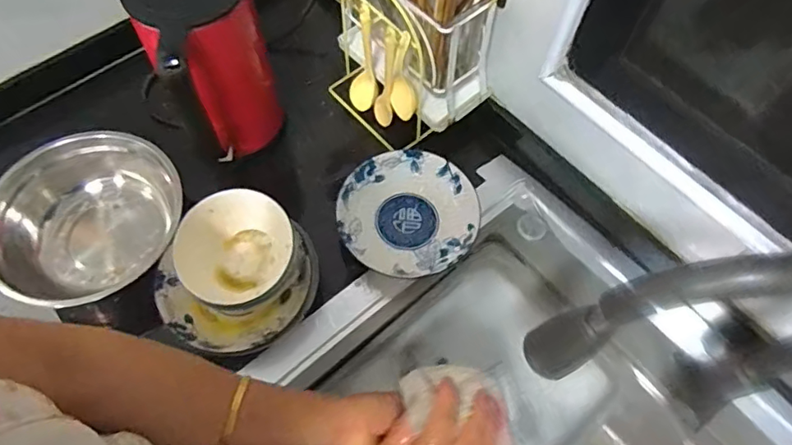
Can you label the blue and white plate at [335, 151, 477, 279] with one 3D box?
[{"bbox_3d":[0.017,-0.008,0.700,0.167,0.041,0.171,0,63,-1],"label":"blue and white plate"}]

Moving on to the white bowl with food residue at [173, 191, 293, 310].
[{"bbox_3d":[-0.181,0.043,0.614,0.134,0.088,0.125,0,63,-1],"label":"white bowl with food residue"}]

